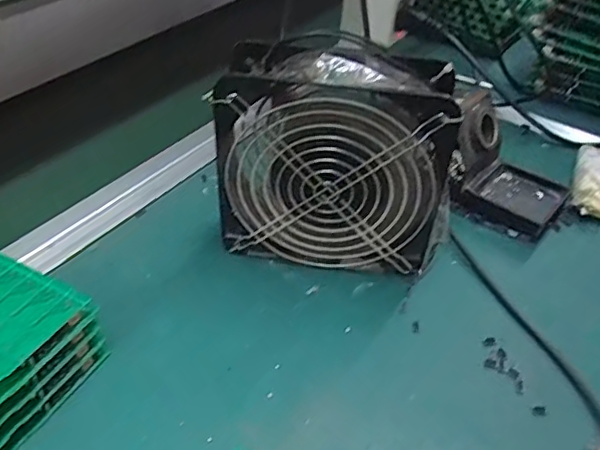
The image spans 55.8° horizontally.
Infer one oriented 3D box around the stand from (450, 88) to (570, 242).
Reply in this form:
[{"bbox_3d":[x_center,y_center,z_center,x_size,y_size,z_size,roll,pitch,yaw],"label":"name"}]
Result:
[{"bbox_3d":[0.171,-0.051,0.470,0.106,0.071,0.085,24,46,20],"label":"stand"}]

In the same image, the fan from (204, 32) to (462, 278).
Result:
[{"bbox_3d":[0.025,-0.043,0.394,0.155,0.154,0.059,9,43,4],"label":"fan"}]

